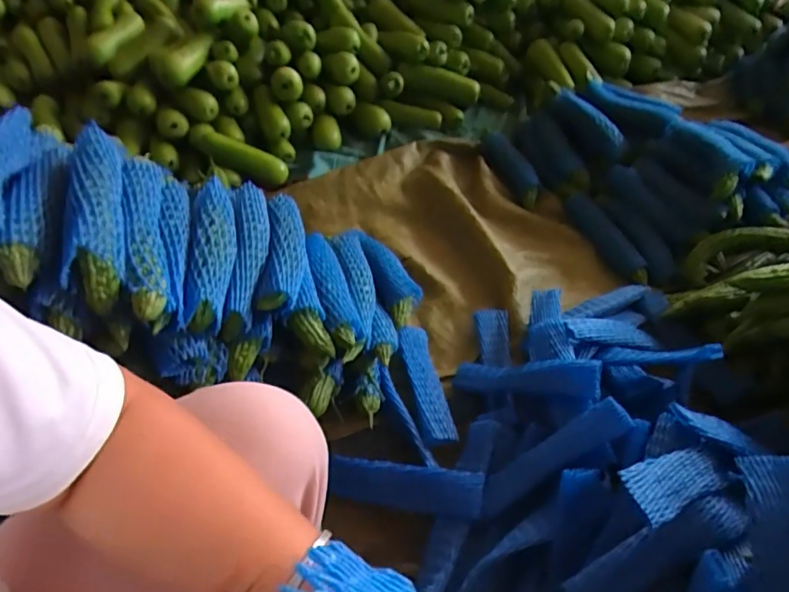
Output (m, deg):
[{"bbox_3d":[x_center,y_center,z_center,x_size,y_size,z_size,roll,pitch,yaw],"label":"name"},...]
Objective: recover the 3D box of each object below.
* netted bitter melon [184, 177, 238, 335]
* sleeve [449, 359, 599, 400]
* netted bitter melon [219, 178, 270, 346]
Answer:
[{"bbox_3d":[-0.233,-0.058,0.628,0.054,0.064,0.227,-8,48,-5],"label":"netted bitter melon"},{"bbox_3d":[0.189,0.124,0.733,0.240,0.029,0.051,-9,36,45],"label":"sleeve"},{"bbox_3d":[-0.200,-0.059,0.668,0.056,0.073,0.241,-3,48,-1],"label":"netted bitter melon"}]

